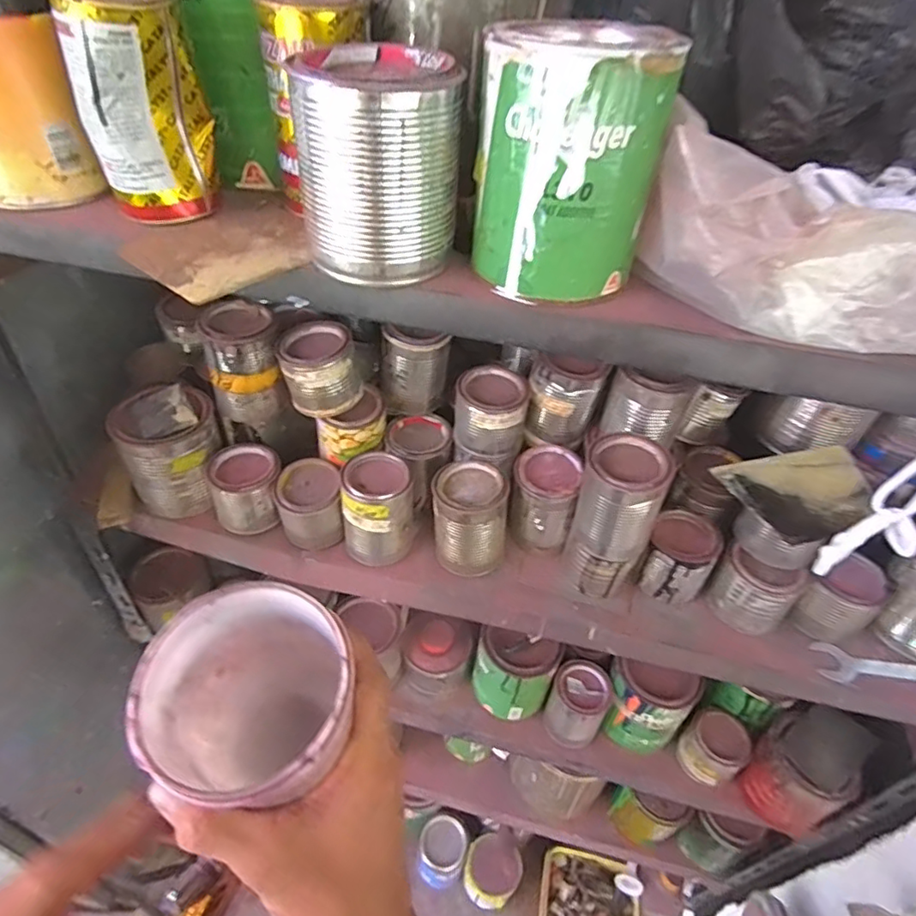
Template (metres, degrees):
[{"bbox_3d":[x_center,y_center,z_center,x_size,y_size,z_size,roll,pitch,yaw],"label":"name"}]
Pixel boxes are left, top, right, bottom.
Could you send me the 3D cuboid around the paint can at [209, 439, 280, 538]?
[{"bbox_3d":[-0.231,0.032,0.629,0.068,0.079,0.070,-9,44,-15],"label":"paint can"}]

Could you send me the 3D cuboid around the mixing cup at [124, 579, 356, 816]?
[{"bbox_3d":[-0.109,0.140,0.306,0.097,0.115,0.108,-23,49,-28],"label":"mixing cup"}]

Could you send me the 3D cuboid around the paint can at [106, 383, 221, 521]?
[{"bbox_3d":[-0.312,-0.007,0.620,0.093,0.115,0.091,3,42,-2],"label":"paint can"}]

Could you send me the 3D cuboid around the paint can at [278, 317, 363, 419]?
[{"bbox_3d":[-0.138,-0.091,0.575,0.074,0.070,0.069,-2,43,-8],"label":"paint can"}]

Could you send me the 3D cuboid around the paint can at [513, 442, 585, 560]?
[{"bbox_3d":[0.092,0.045,0.605,0.065,0.097,0.065,3,42,-2],"label":"paint can"}]

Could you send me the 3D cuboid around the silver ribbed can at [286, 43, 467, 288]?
[{"bbox_3d":[-0.051,-0.180,0.353,0.093,0.112,0.085,-9,44,-14],"label":"silver ribbed can"}]

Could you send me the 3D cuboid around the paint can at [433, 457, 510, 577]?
[{"bbox_3d":[0.012,0.058,0.591,0.072,0.097,0.077,3,42,-2],"label":"paint can"}]

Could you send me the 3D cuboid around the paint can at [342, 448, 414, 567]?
[{"bbox_3d":[-0.084,0.050,0.601,0.071,0.108,0.077,-1,42,-6],"label":"paint can"}]

